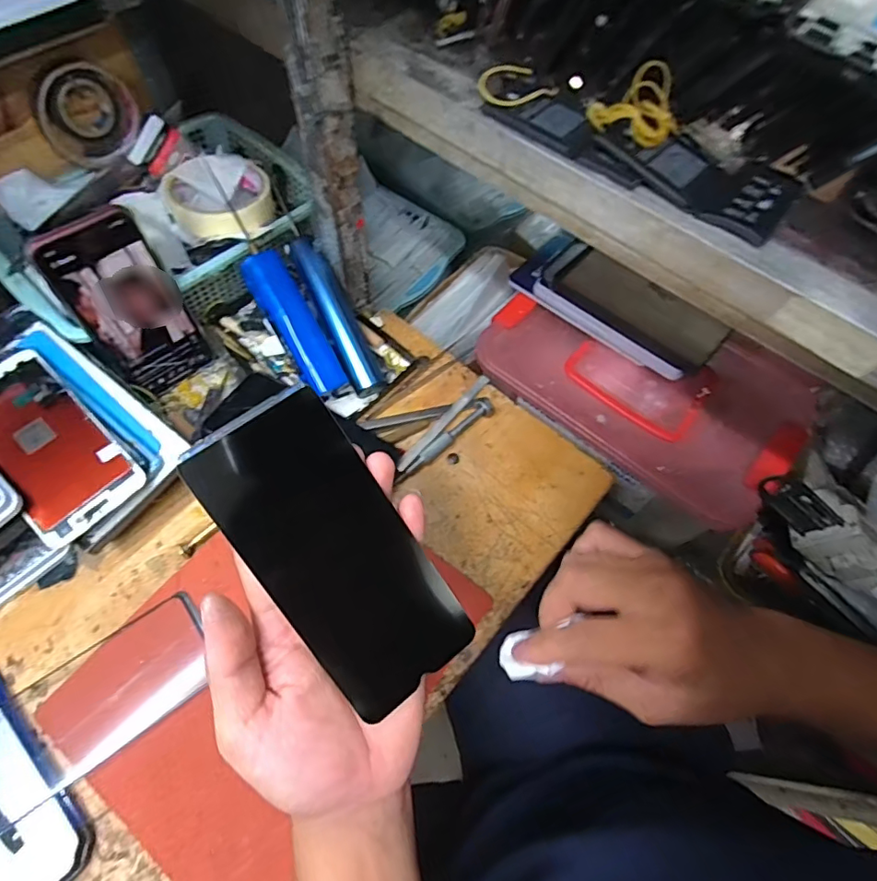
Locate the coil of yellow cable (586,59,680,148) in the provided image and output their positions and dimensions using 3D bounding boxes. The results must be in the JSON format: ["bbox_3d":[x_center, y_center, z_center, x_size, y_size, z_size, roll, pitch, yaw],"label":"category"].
[{"bbox_3d":[0.109,-0.179,0.280,0.041,0.029,0.042,1,62,-2],"label":"coil of yellow cable"}]

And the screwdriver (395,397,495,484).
[{"bbox_3d":[0.007,-0.003,0.462,0.115,0.016,0.014,-39,71,-20],"label":"screwdriver"}]

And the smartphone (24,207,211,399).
[{"bbox_3d":[-0.246,-0.105,0.420,0.072,0.150,0.011,-37,54,-21],"label":"smartphone"}]

